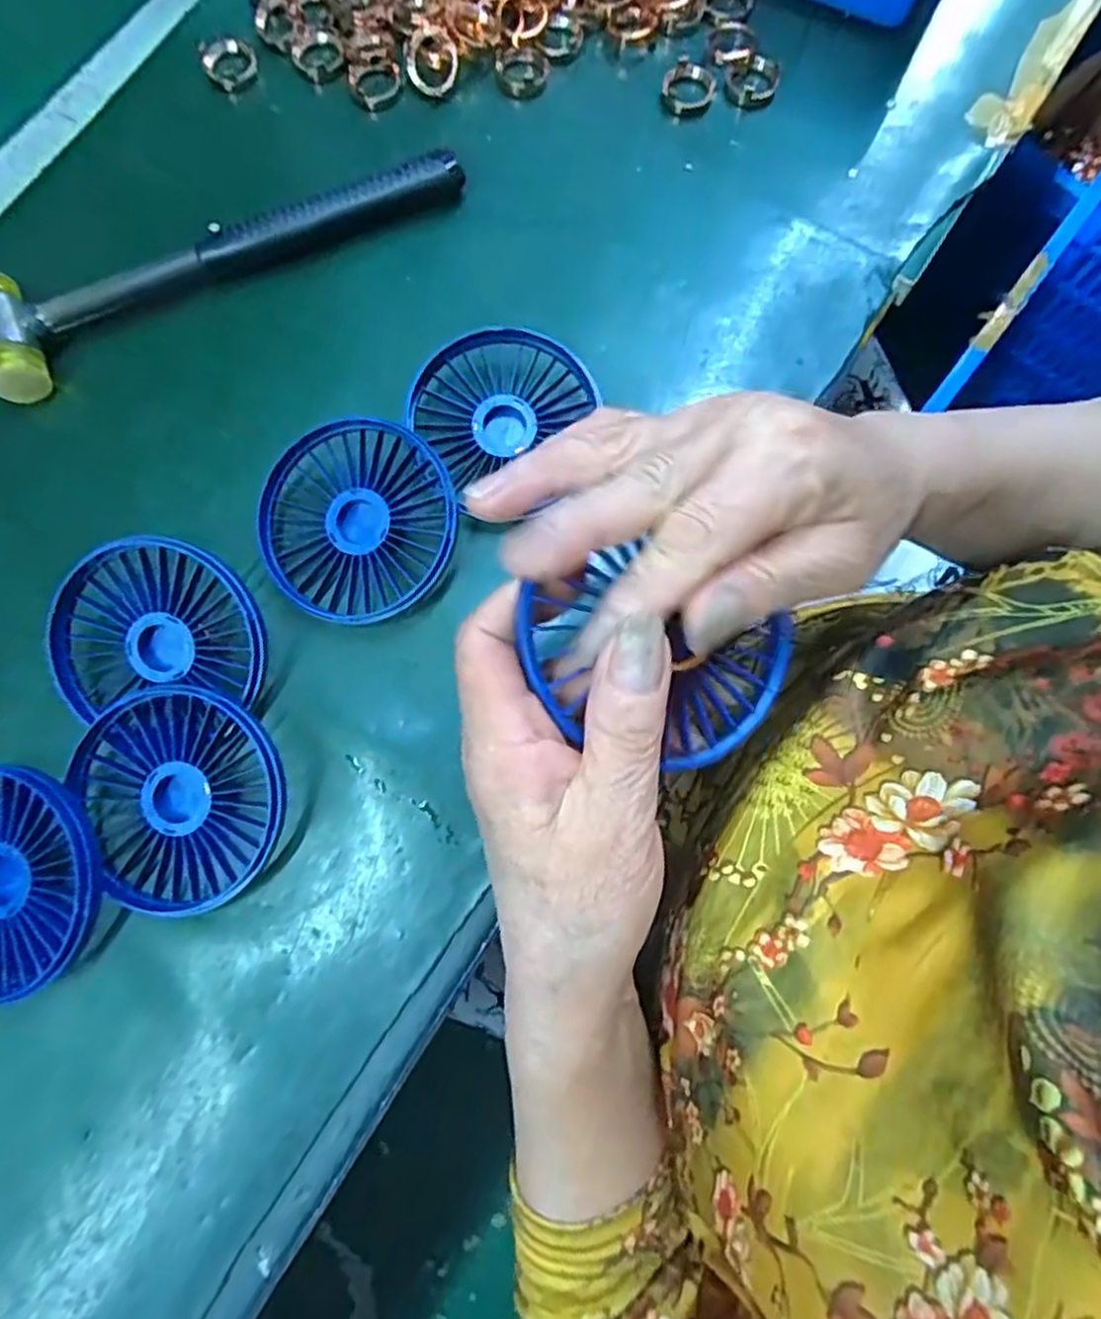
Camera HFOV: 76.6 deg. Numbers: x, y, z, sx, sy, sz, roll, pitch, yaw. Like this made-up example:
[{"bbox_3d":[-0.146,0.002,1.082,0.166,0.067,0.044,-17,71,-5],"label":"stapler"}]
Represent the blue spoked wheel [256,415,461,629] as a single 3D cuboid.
[{"bbox_3d":[-0.085,-0.060,0.305,0.083,0.023,0.084,0,79,-1],"label":"blue spoked wheel"}]

